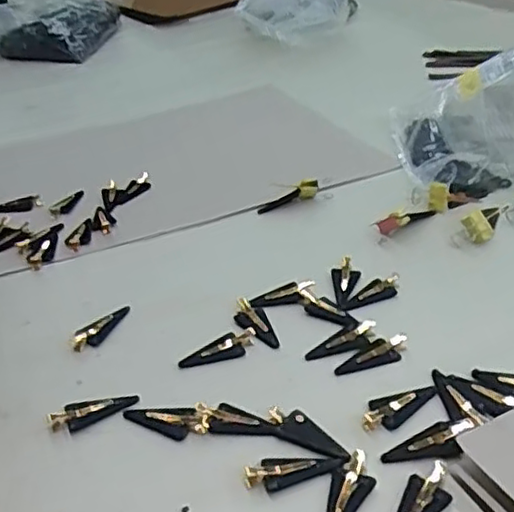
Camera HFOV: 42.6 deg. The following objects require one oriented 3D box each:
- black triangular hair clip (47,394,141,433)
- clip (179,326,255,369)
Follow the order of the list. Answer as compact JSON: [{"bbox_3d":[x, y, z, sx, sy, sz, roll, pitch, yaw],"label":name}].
[{"bbox_3d":[-0.114,0.106,0.461,0.060,0.010,0.021,-19,35,-19],"label":"black triangular hair clip"},{"bbox_3d":[-0.029,0.072,0.504,0.063,0.008,0.021,-22,36,-22],"label":"clip"}]

